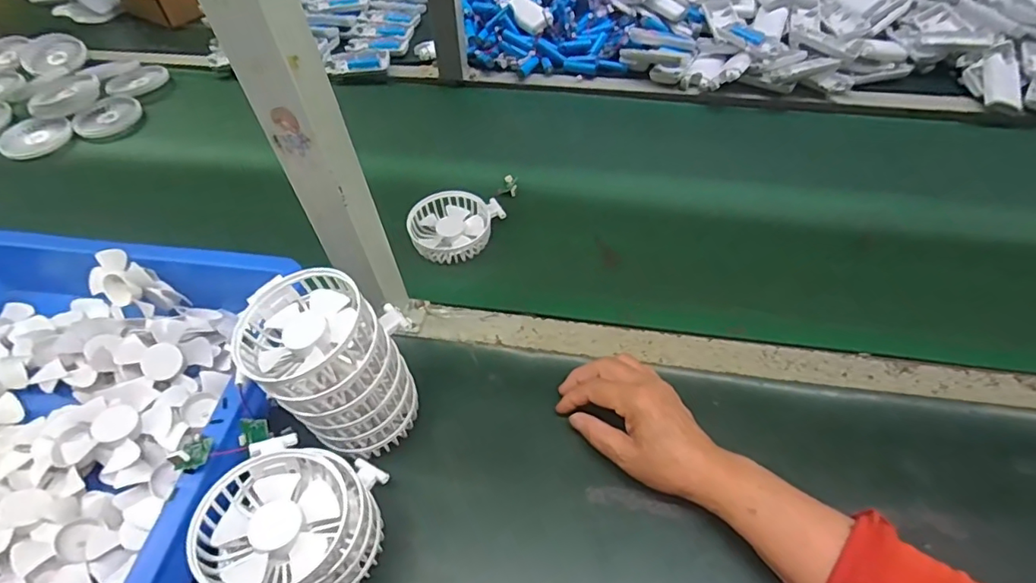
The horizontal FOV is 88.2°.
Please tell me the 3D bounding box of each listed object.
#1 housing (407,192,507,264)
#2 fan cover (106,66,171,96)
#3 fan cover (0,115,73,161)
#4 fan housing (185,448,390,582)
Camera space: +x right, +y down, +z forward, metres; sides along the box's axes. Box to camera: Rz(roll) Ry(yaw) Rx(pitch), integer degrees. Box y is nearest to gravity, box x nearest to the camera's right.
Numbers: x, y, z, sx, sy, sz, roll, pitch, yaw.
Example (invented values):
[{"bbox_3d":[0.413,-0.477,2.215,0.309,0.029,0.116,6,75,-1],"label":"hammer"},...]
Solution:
[{"bbox_3d":[-0.072,-0.073,0.594,0.085,0.036,0.095,21,55,18],"label":"housing"},{"bbox_3d":[-0.569,-0.317,0.805,0.090,0.011,0.078,20,55,18],"label":"fan cover"},{"bbox_3d":[-0.668,-0.214,0.740,0.091,0.011,0.080,-16,67,-12],"label":"fan cover"},{"bbox_3d":[-0.151,0.144,0.337,0.084,0.039,0.091,17,54,15],"label":"fan housing"}]

